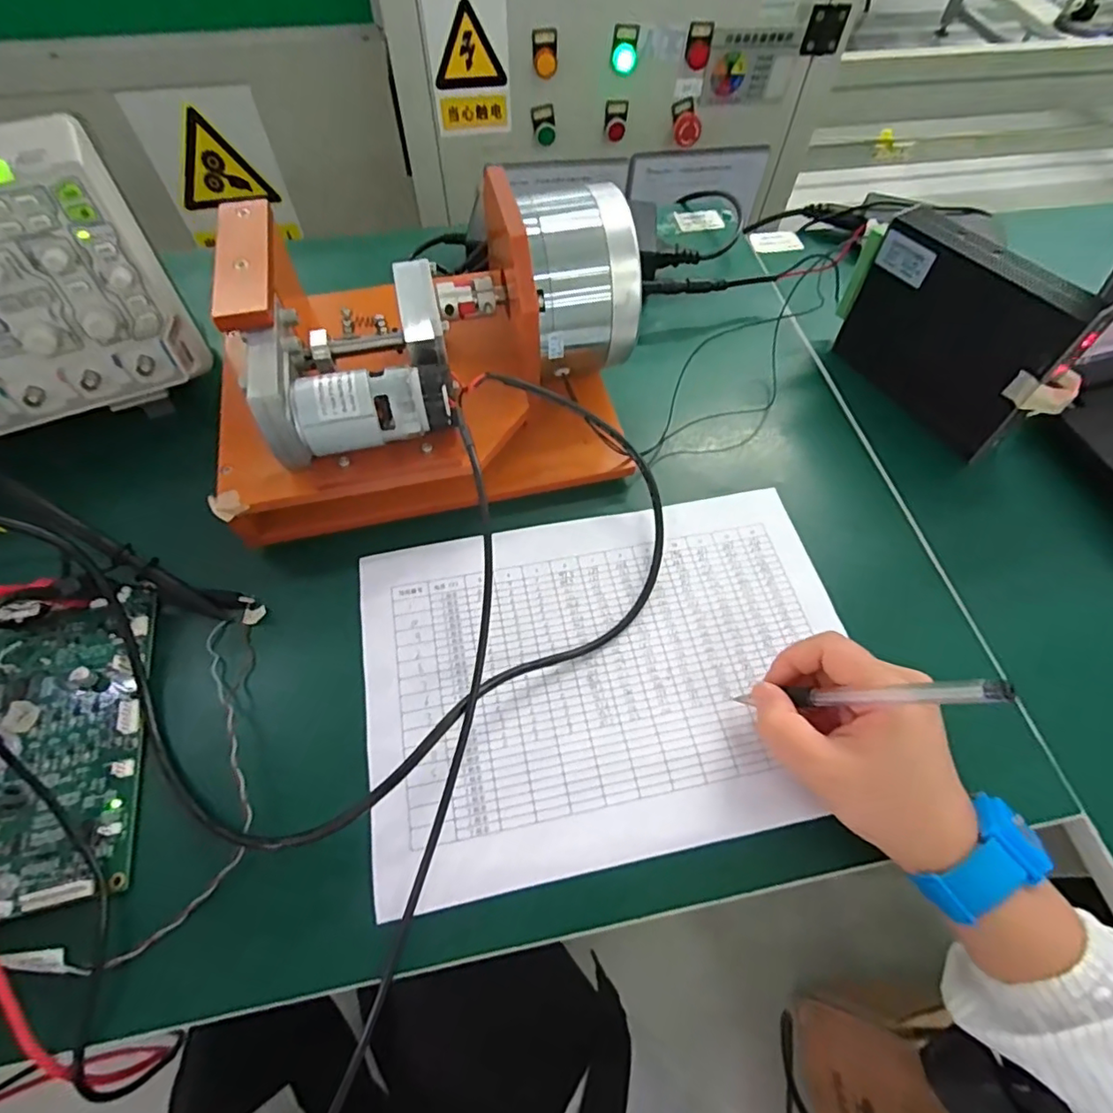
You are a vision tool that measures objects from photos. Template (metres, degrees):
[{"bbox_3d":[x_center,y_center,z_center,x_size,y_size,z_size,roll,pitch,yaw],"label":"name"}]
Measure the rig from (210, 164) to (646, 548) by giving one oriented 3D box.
[{"bbox_3d":[-0.085,-0.131,0.379,0.270,0.149,0.184,-9,61,-6],"label":"rig"}]

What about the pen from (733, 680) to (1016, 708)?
[{"bbox_3d":[0.136,0.068,0.275,0.016,0.143,0.012,39,60,-17],"label":"pen"}]

